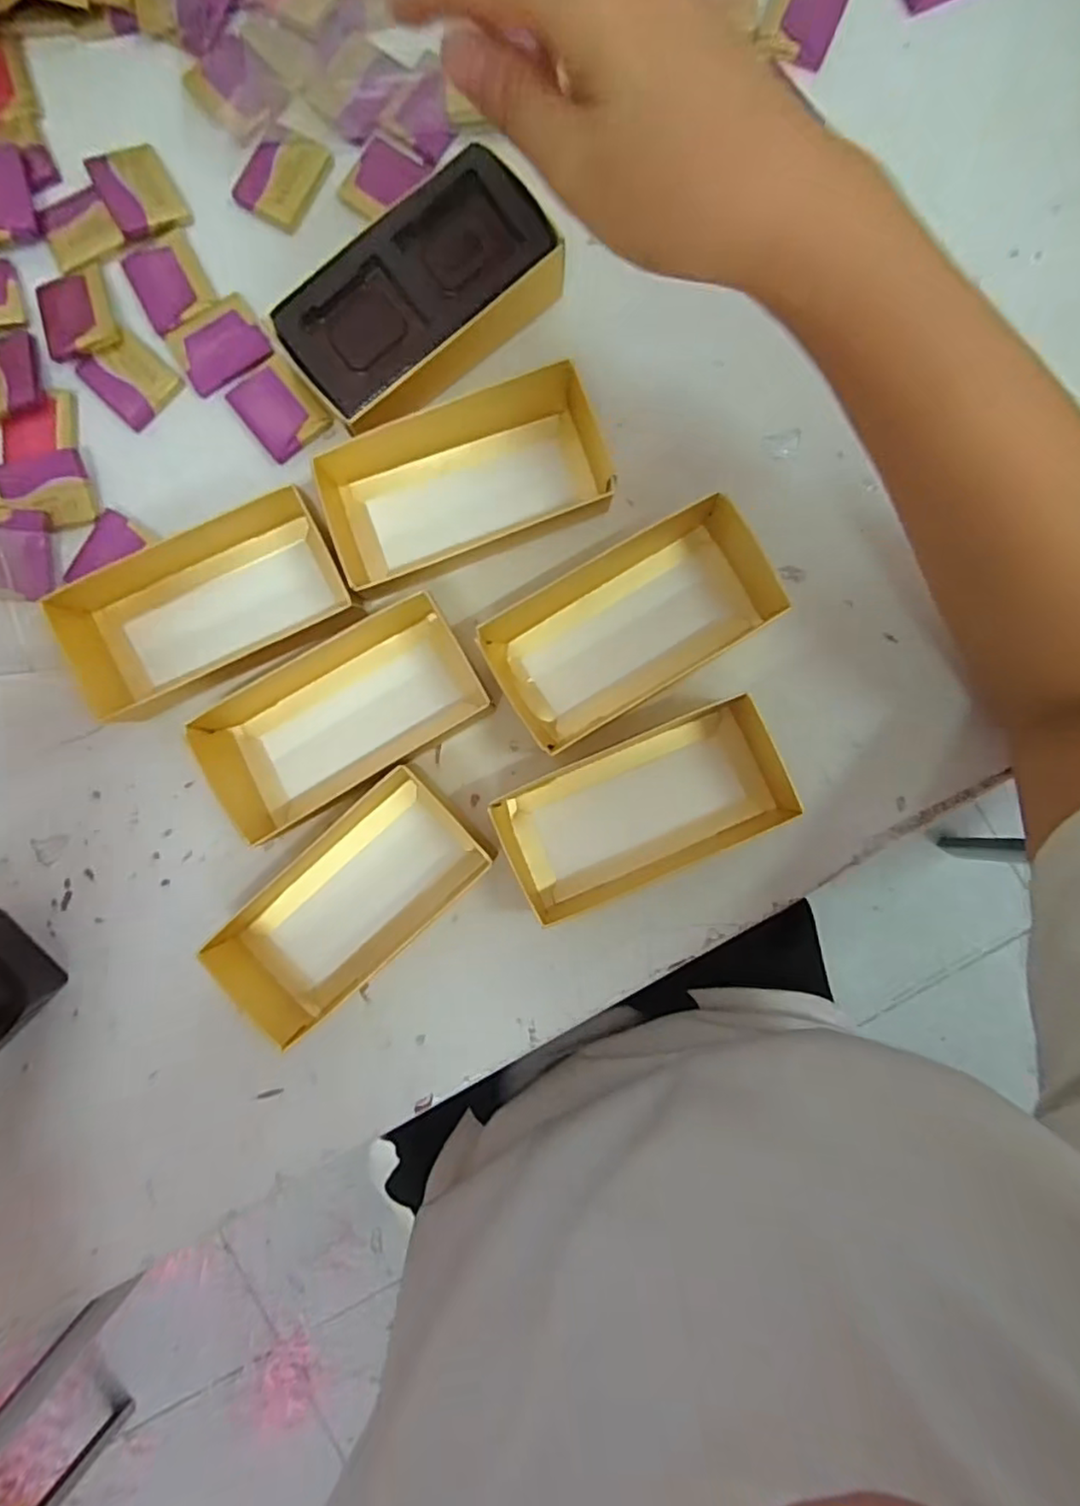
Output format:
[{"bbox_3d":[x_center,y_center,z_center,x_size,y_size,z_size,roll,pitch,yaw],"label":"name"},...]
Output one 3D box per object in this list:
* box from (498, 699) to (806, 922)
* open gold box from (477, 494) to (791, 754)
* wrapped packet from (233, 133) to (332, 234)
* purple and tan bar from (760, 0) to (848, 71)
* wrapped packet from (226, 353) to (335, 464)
[{"bbox_3d":[0.043,0.027,0.273,0.117,0.031,0.061,-24,90,1],"label":"box"},{"bbox_3d":[0.039,-0.055,0.276,0.119,0.026,0.061,-30,90,1],"label":"open gold box"},{"bbox_3d":[-0.117,-0.263,0.292,0.032,0.004,0.041,27,91,1],"label":"wrapped packet"},{"bbox_3d":[0.117,-0.329,0.287,0.031,0.005,0.044,22,91,1],"label":"purple and tan bar"},{"bbox_3d":[-0.118,-0.156,0.292,0.033,0.005,0.040,-38,90,1],"label":"wrapped packet"}]

